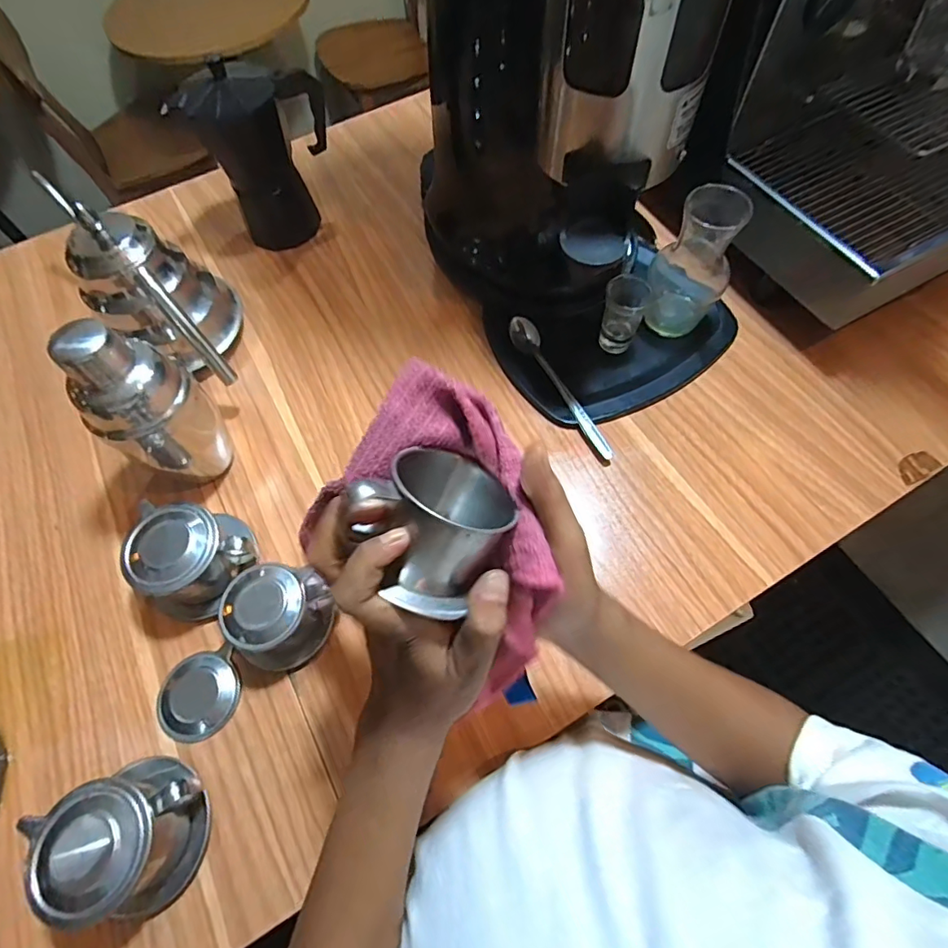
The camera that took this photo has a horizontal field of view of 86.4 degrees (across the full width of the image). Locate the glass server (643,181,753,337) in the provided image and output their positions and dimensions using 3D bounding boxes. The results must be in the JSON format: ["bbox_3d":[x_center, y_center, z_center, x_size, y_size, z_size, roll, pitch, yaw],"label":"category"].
[{"bbox_3d":[0.219,-0.213,0.498,0.076,0.141,0.091,25,68,14],"label":"glass server"}]

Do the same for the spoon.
[{"bbox_3d":[0.086,-0.090,0.509,0.027,0.022,0.179,-25,66,-9],"label":"spoon"}]

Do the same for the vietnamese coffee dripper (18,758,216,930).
[{"bbox_3d":[-0.226,0.241,0.332,0.086,0.068,0.086,-25,66,-9],"label":"vietnamese coffee dripper"}]

